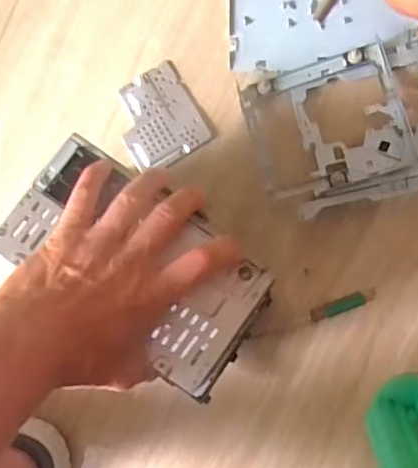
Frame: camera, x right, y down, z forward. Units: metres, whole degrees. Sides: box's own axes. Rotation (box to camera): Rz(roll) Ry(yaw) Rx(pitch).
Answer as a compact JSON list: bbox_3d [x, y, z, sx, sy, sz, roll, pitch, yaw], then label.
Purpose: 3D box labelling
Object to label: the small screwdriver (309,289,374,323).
[{"bbox_3d":[0.127,0.067,0.595,0.063,0.004,0.013,-22,88,8],"label":"small screwdriver"}]

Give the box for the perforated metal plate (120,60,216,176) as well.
[{"bbox_3d":[-0.050,-0.112,0.613,0.079,0.006,0.089,-31,87,7],"label":"perforated metal plate"}]

